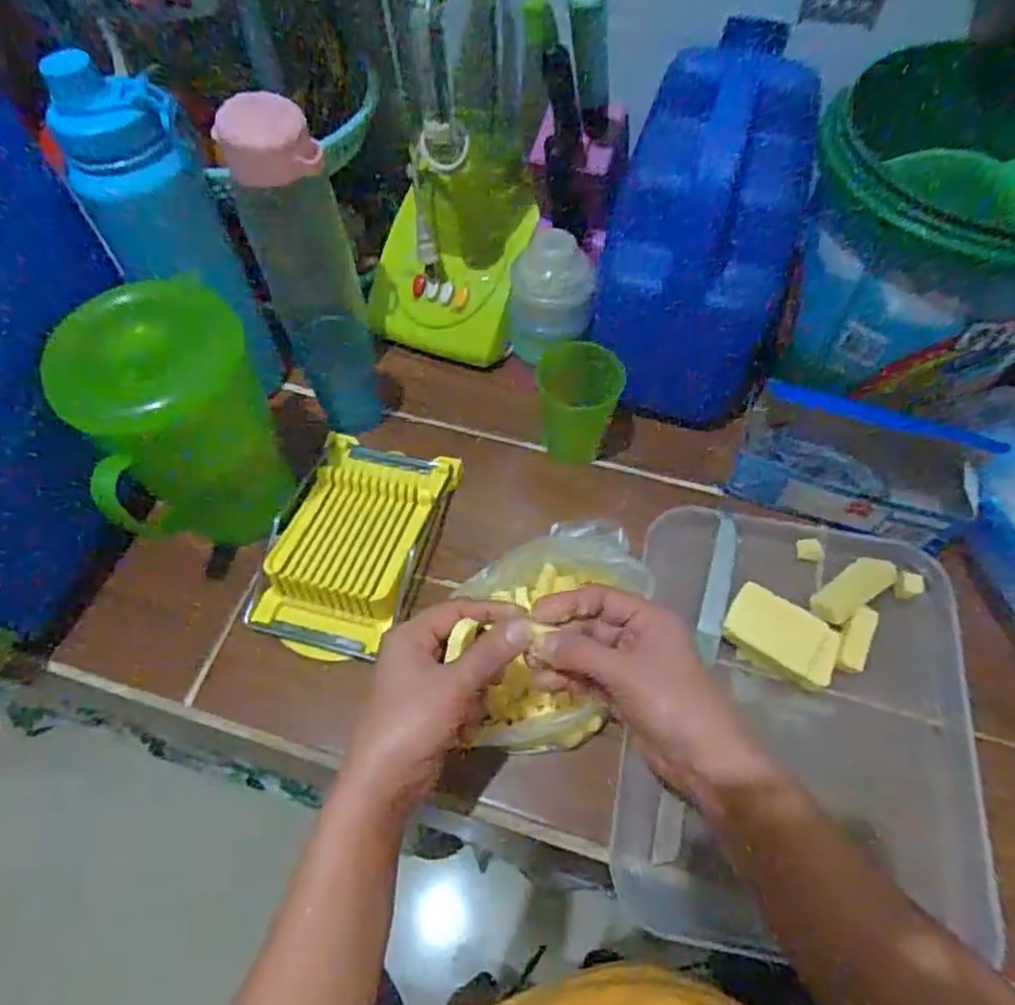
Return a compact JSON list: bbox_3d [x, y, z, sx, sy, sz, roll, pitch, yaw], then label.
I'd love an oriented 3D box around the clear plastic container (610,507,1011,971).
[{"bbox_3d":[0.208,0.149,0.492,0.233,0.045,0.302,9,60,6],"label":"clear plastic container"}]

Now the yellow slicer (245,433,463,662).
[{"bbox_3d":[-0.126,0.029,0.563,0.121,0.041,0.188,13,61,9],"label":"yellow slicer"}]

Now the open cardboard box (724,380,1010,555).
[{"bbox_3d":[0.276,-0.030,0.554,0.179,0.079,0.070,21,62,13],"label":"open cardboard box"}]

